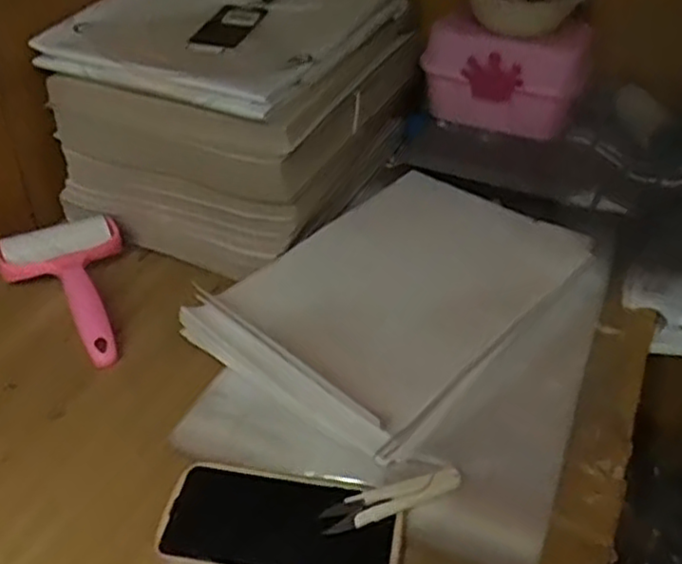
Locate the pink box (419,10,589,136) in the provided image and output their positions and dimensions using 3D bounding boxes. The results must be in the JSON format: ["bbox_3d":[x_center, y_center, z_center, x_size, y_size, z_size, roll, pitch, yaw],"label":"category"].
[{"bbox_3d":[0.185,-0.233,0.810,0.162,0.102,0.096,24,44,27],"label":"pink box"}]

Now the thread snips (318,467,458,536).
[{"bbox_3d":[0.036,0.151,0.506,0.099,0.013,0.026,-15,41,-19],"label":"thread snips"}]

